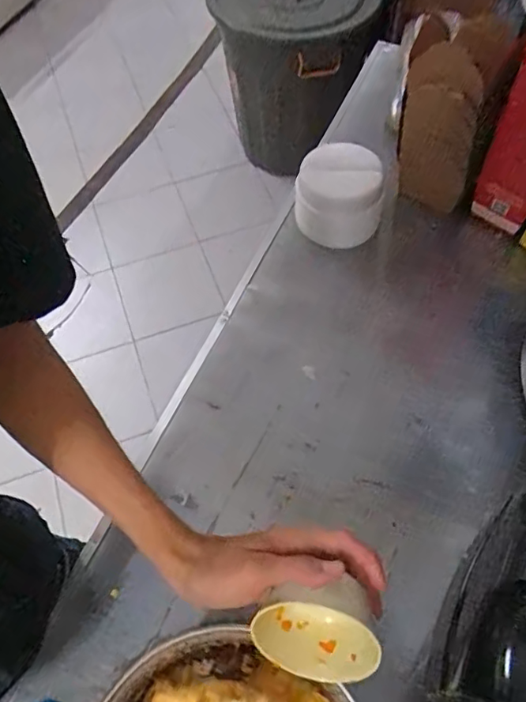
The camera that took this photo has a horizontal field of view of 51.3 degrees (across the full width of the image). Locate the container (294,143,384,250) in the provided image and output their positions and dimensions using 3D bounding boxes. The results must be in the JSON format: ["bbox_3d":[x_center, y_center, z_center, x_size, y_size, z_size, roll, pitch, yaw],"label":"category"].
[{"bbox_3d":[0.114,-0.232,0.839,0.123,0.136,0.131,-1,60,1],"label":"container"}]

